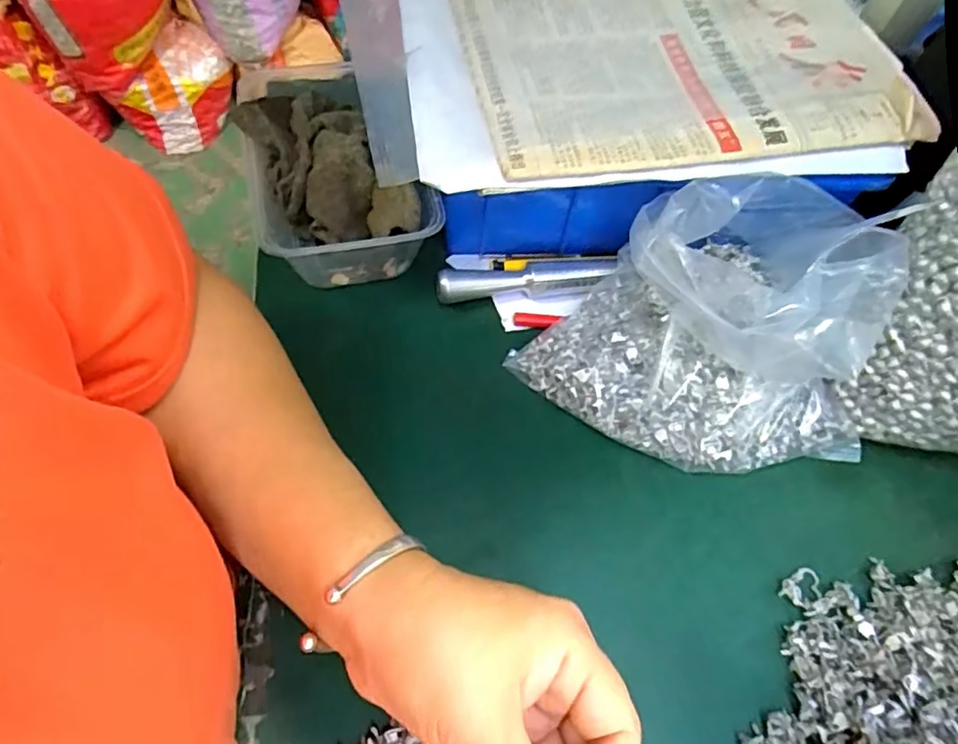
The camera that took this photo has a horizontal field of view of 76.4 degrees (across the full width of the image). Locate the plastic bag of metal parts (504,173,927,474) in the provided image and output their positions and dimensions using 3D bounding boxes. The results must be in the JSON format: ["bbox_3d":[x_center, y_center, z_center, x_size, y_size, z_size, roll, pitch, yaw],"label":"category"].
[{"bbox_3d":[0.126,-0.029,0.347,0.194,0.094,0.138,1,60,-5],"label":"plastic bag of metal parts"}]

